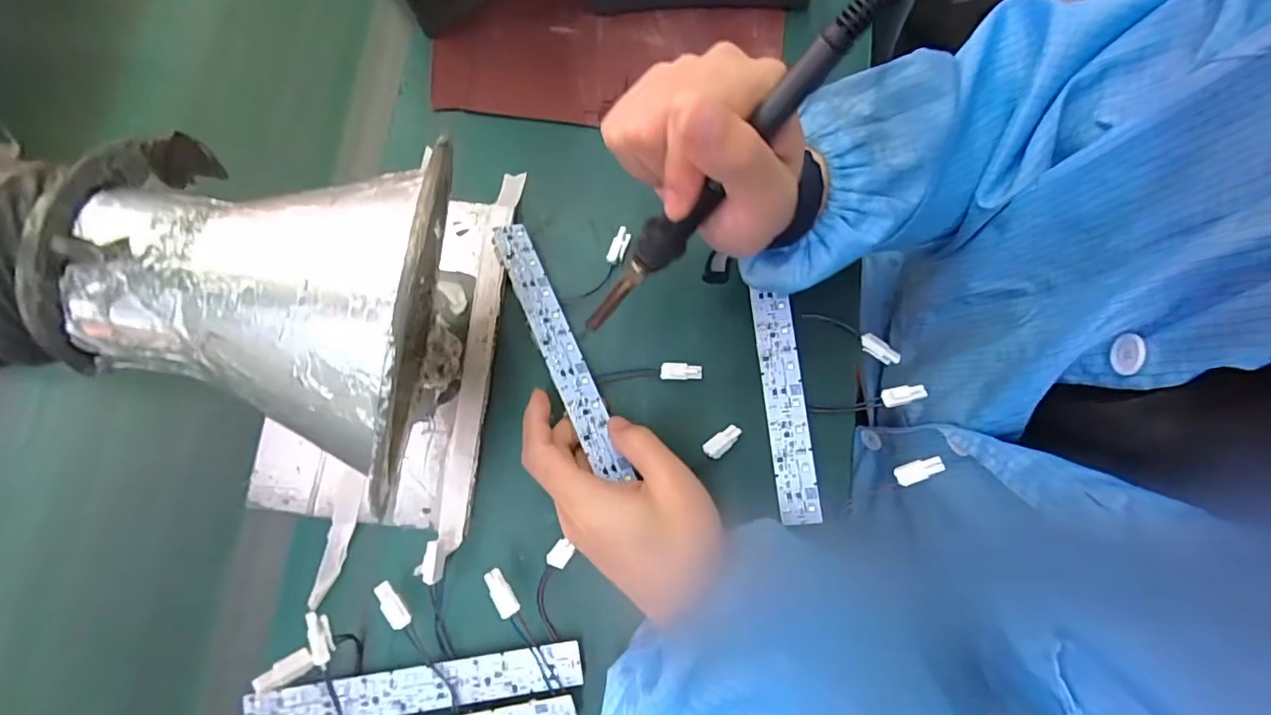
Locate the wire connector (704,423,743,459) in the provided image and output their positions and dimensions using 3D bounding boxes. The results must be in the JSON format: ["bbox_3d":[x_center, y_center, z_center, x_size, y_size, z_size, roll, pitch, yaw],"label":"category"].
[{"bbox_3d":[0.055,0.052,0.338,0.027,0.004,0.012,-40,80,-6],"label":"wire connector"}]

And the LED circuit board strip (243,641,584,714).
[{"bbox_3d":[-0.127,0.191,0.312,0.191,0.008,0.025,-8,78,0],"label":"LED circuit board strip"}]

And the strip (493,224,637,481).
[{"bbox_3d":[-0.048,-0.009,0.336,0.024,0.004,0.177,-16,72,-28],"label":"strip"}]

